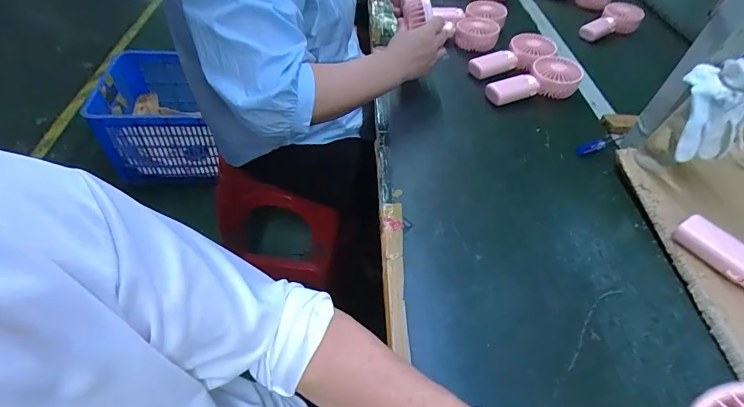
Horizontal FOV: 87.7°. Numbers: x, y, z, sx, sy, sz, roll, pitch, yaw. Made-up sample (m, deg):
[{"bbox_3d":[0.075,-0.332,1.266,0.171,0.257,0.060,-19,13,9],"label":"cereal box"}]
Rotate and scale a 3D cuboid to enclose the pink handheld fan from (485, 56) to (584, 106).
[{"bbox_3d":[0.294,-0.212,0.699,0.183,0.057,0.080,-20,55,-21],"label":"pink handheld fan"}]

